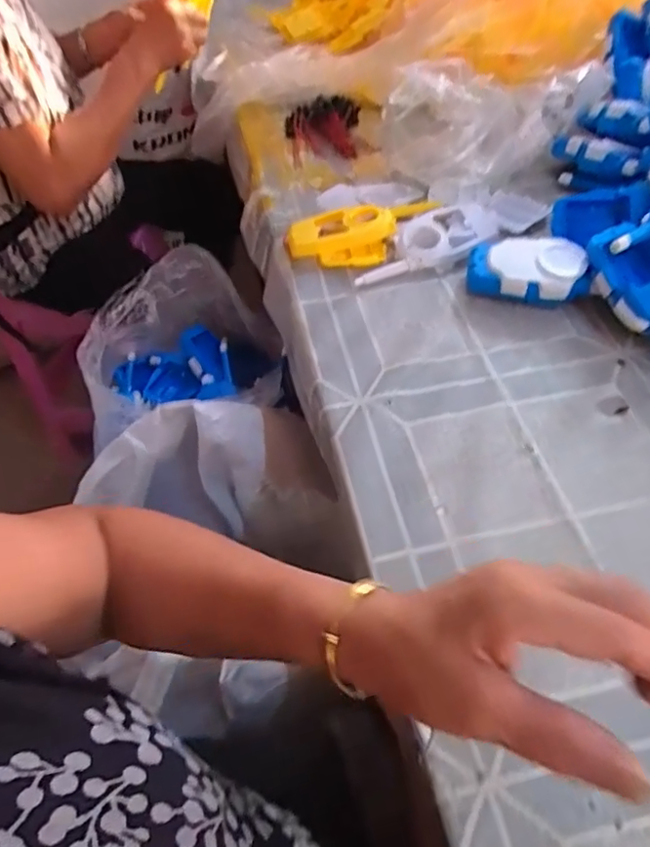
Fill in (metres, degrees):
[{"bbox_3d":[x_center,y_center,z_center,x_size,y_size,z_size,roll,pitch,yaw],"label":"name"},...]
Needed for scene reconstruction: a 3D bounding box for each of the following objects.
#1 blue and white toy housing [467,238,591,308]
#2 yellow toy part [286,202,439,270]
[{"bbox_3d":[0.190,-0.142,0.529,0.109,0.043,0.058,11,53,13],"label":"blue and white toy housing"},{"bbox_3d":[0.041,-0.200,0.588,0.160,0.017,0.082,-17,68,0],"label":"yellow toy part"}]

